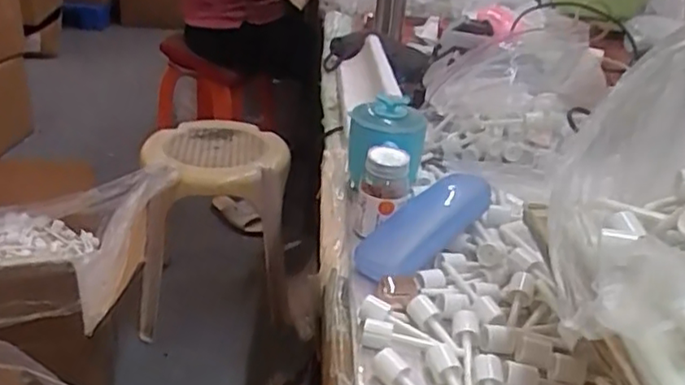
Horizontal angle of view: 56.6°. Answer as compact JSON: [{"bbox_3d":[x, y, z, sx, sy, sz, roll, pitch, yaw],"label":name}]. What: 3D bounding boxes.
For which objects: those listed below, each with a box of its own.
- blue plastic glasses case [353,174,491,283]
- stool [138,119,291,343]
[{"bbox_3d":[0.069,0.029,0.577,0.063,0.049,0.147,24,33,32],"label":"blue plastic glasses case"},{"bbox_3d":[-0.310,0.075,1.554,0.346,0.405,0.382,-1,28,-11],"label":"stool"}]

